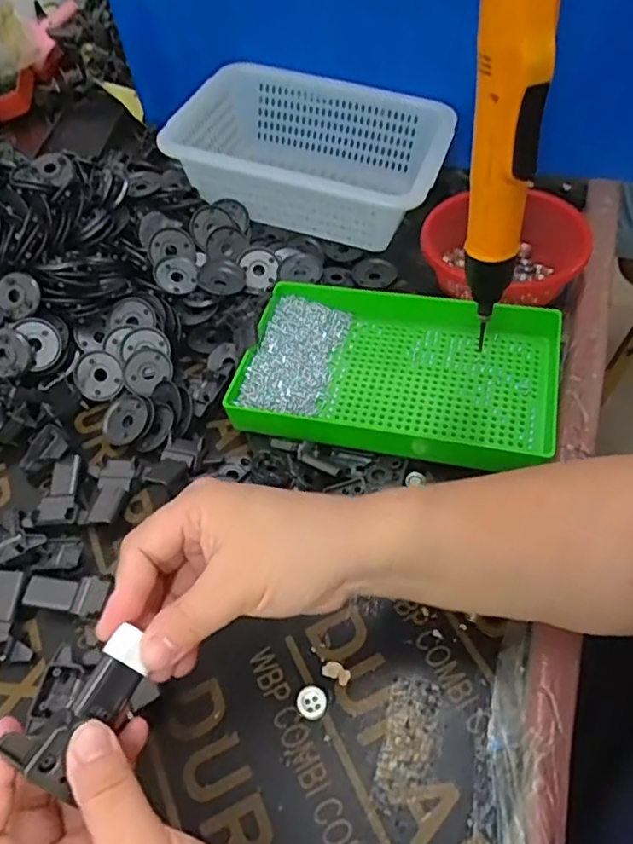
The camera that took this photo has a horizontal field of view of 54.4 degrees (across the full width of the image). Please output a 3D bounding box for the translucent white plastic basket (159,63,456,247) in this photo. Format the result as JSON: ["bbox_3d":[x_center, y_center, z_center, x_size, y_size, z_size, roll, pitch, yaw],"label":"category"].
[{"bbox_3d":[-0.009,-0.273,0.647,0.274,0.103,0.183,12,55,16],"label":"translucent white plastic basket"}]

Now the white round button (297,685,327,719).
[{"bbox_3d":[-0.003,0.169,0.373,0.018,0.004,0.017,-3,52,4],"label":"white round button"}]

